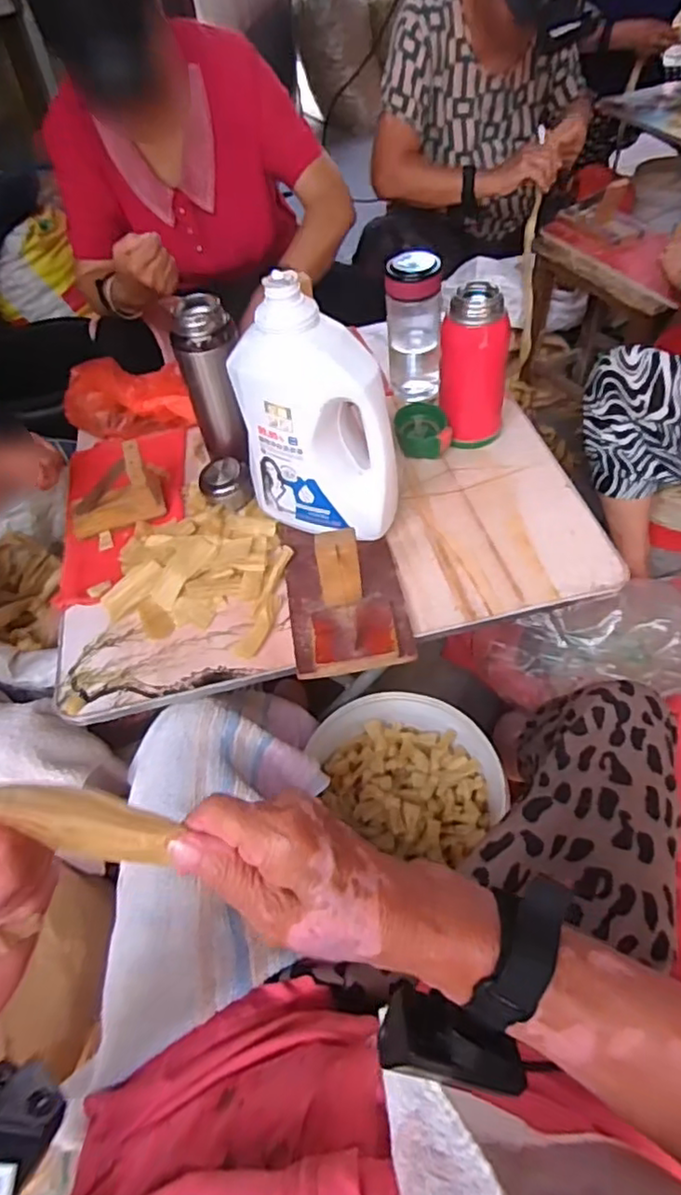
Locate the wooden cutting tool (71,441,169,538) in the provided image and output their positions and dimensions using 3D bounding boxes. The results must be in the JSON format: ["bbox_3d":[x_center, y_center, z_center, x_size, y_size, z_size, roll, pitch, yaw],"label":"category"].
[{"bbox_3d":[-0.281,-0.129,0.764,0.113,0.078,0.066,-24,54,-12],"label":"wooden cutting tool"}]

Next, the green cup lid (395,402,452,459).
[{"bbox_3d":[0.105,-0.210,0.797,0.066,0.037,0.069,-3,52,4],"label":"green cup lid"}]

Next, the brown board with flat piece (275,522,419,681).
[{"bbox_3d":[0.001,-0.033,0.632,0.119,0.101,0.195,-9,52,-1],"label":"brown board with flat piece"}]

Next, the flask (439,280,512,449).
[{"bbox_3d":[0.158,-0.266,0.743,0.078,0.169,0.069,-1,52,5],"label":"flask"}]

